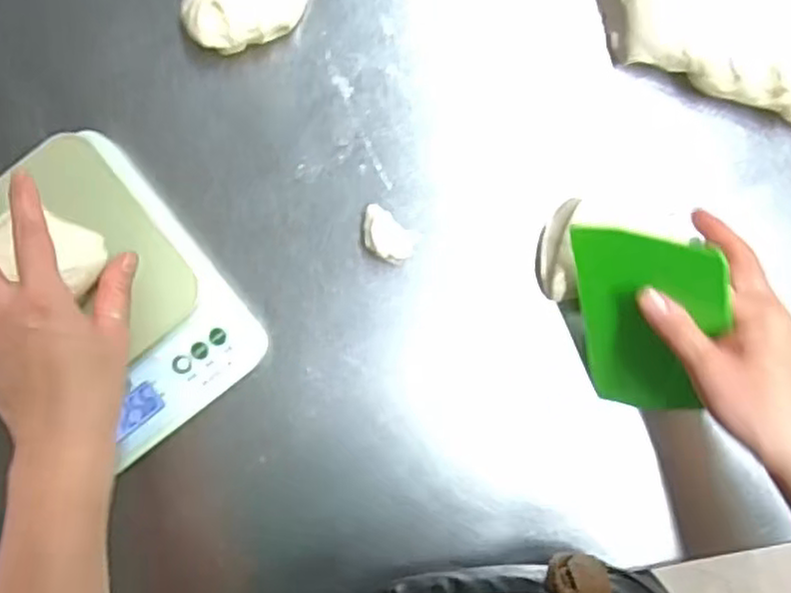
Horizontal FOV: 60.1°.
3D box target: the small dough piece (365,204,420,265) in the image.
[{"bbox_3d":[-0.006,-0.041,0.460,0.039,0.020,0.027,33,90,-2],"label":"small dough piece"}]

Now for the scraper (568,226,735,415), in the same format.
[{"bbox_3d":[0.156,0.019,0.420,0.008,0.088,0.125,-36,122,-40],"label":"scraper"}]

